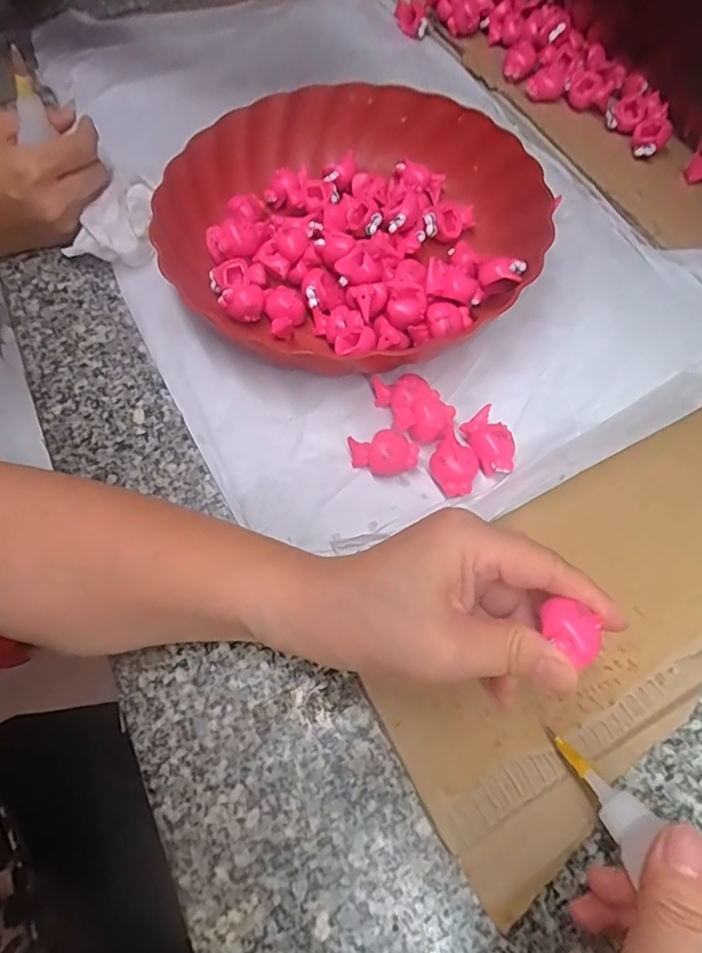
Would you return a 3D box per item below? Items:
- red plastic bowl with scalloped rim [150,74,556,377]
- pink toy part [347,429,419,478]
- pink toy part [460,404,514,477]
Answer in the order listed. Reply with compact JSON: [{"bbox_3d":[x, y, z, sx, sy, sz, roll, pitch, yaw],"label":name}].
[{"bbox_3d":[0.003,-0.174,0.372,0.238,0.050,0.232,0,63,-1],"label":"red plastic bowl with scalloped rim"},{"bbox_3d":[0.018,-0.012,0.307,0.035,0.020,0.022,-11,64,-6],"label":"pink toy part"},{"bbox_3d":[0.075,-0.018,0.305,0.020,0.019,0.036,-24,66,-12],"label":"pink toy part"}]

